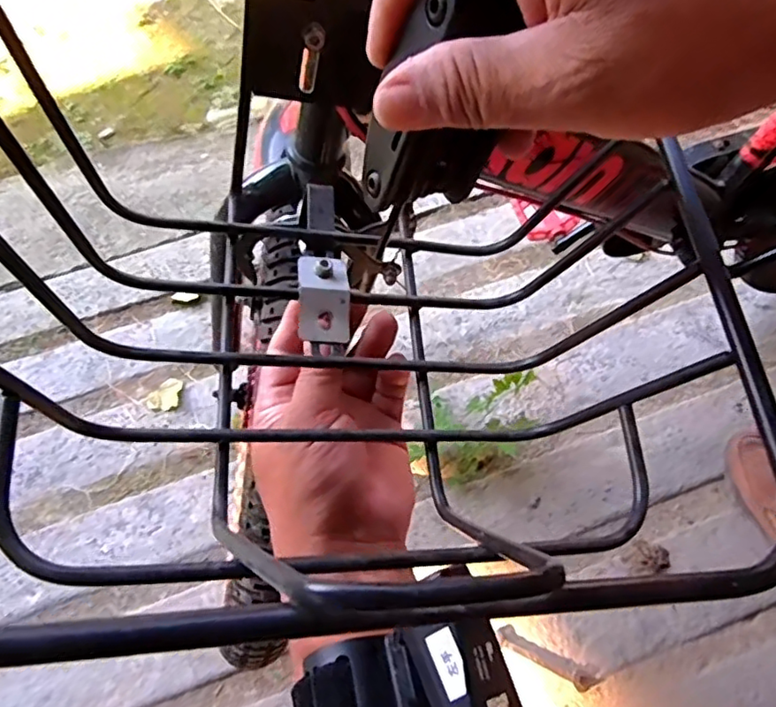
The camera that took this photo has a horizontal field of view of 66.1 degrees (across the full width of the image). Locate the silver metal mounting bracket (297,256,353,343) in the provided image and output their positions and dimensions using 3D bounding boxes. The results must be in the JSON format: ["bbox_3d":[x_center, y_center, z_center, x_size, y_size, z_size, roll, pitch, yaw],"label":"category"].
[{"bbox_3d":[-0.032,-0.029,0.306,0.026,0.008,0.048,0,71,-12],"label":"silver metal mounting bracket"}]

